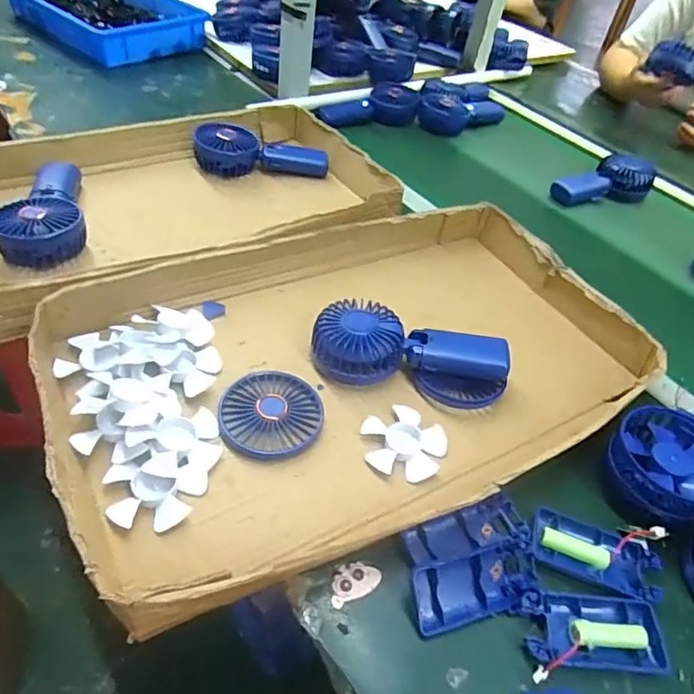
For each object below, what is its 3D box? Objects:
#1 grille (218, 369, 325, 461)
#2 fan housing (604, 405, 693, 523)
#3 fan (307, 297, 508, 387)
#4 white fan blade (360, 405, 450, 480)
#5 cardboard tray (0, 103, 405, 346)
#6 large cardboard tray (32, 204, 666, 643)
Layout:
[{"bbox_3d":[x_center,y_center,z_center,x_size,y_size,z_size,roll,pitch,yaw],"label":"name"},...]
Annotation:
[{"bbox_3d":[-0.064,0.056,0.459,0.084,0.013,0.084,4,46,-4],"label":"grille"},{"bbox_3d":[0.260,0.099,0.442,0.092,0.043,0.089,4,46,-4],"label":"fan housing"},{"bbox_3d":[0.058,0.005,0.505,0.178,0.041,0.074,11,46,3],"label":"fan"},{"bbox_3d":[0.049,0.079,0.458,0.070,0.009,0.069,9,46,1],"label":"white fan blade"},{"bbox_3d":[-0.212,-0.174,0.642,0.523,0.080,0.310,-22,53,-26],"label":"cardboard tray"},{"bbox_3d":[0.018,0.004,0.493,0.513,0.054,0.316,-20,52,-24],"label":"large cardboard tray"}]

